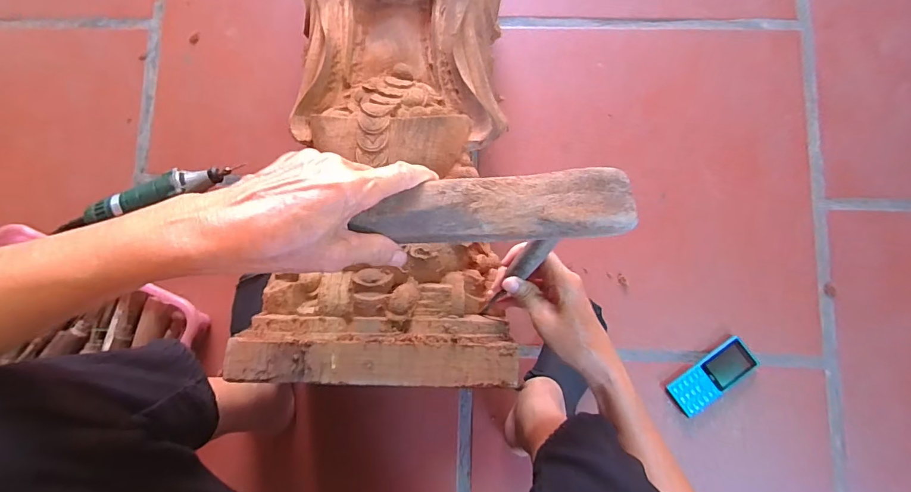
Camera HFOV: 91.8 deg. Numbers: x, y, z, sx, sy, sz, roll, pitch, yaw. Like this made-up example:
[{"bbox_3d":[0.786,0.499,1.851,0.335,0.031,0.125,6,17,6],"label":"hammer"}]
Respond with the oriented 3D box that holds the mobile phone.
[{"bbox_3d":[0.361,0.184,0.617,0.126,0.015,0.059,-40,85,-3],"label":"mobile phone"}]

